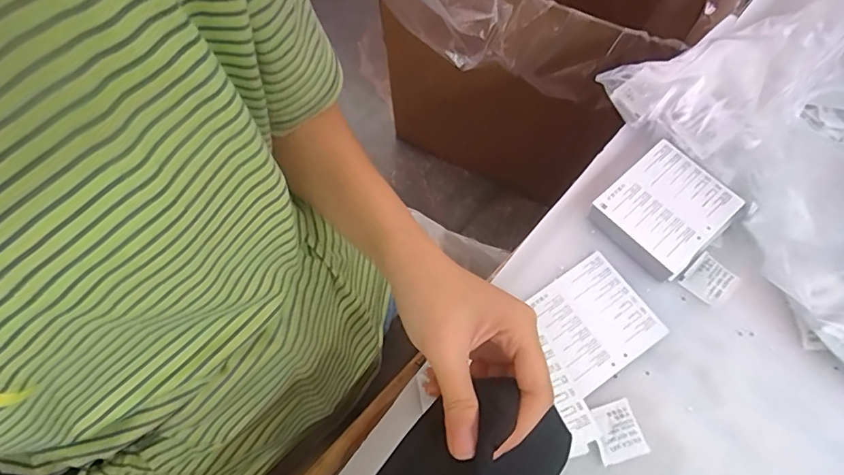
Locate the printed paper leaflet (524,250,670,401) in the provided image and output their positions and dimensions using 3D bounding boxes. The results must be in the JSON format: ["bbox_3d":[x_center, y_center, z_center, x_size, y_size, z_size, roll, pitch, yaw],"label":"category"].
[{"bbox_3d":[0.146,0.071,0.433,0.093,0.004,0.090,-34,70,-9],"label":"printed paper leaflet"}]

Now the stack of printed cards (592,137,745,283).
[{"bbox_3d":[0.218,-0.025,0.457,0.100,0.030,0.092,-40,72,-16],"label":"stack of printed cards"}]

